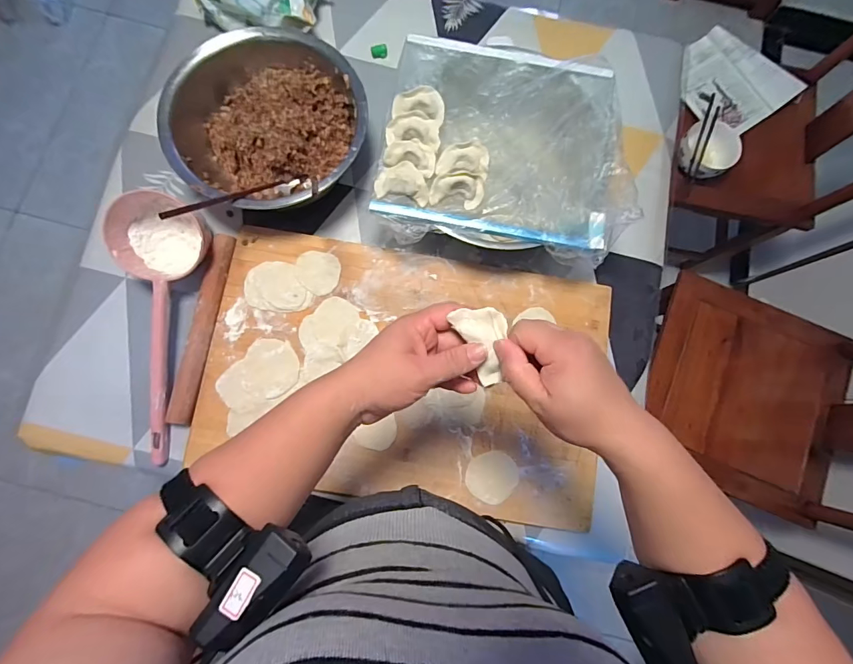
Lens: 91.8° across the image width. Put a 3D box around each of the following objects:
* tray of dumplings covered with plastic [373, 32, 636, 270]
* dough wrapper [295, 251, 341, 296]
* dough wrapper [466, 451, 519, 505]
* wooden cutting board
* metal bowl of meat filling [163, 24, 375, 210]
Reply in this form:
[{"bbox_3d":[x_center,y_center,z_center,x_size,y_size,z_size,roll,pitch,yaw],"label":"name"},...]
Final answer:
[{"bbox_3d":[0.107,-0.253,0.544,0.315,0.038,0.287,7,80,0],"label":"tray of dumplings covered with plastic"},{"bbox_3d":[-0.157,-0.086,0.596,0.062,0.005,0.061,13,80,1],"label":"dough wrapper"},{"bbox_3d":[0.091,0.198,0.569,0.066,0.005,0.069,0,80,-1],"label":"dough wrapper"},{"bbox_3d":[-0.024,0.055,0.584,0.543,0.031,0.350,9,80,0],"label":"wooden cutting board"},{"bbox_3d":[-0.218,-0.290,0.589,0.260,0.100,0.266,0,80,-1],"label":"metal bowl of meat filling"}]

